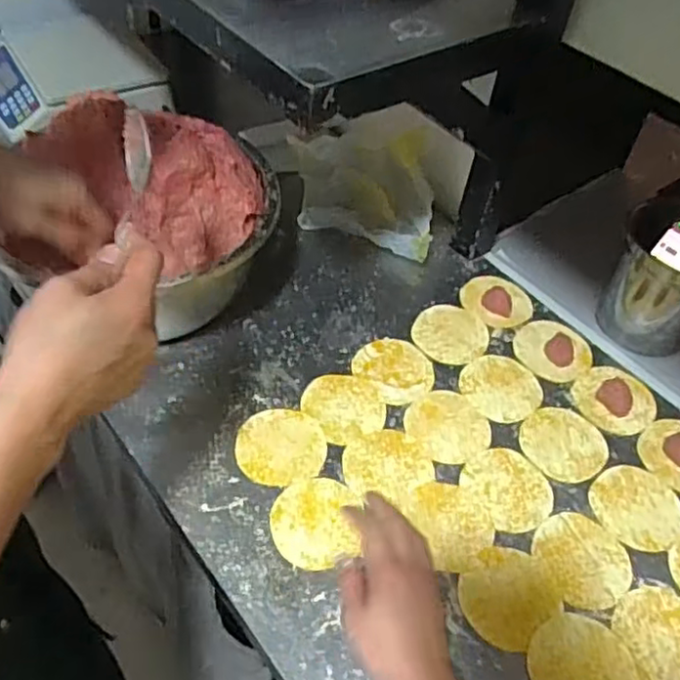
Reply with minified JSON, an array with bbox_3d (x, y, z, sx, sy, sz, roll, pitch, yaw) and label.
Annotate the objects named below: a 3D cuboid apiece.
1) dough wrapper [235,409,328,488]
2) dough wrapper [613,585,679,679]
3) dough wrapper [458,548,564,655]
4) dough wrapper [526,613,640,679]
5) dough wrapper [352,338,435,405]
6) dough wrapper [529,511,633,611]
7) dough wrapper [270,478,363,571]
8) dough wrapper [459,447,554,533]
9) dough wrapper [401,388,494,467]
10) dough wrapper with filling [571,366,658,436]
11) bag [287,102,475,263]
[{"bbox_3d":[-0.055,0.100,0.628,0.082,0.004,0.082,3,49,-3],"label":"dough wrapper"},{"bbox_3d":[0.268,0.245,0.542,0.078,0.004,0.084,3,49,-3],"label":"dough wrapper"},{"bbox_3d":[0.140,0.213,0.554,0.080,0.004,0.071,-31,58,-28],"label":"dough wrapper"},{"bbox_3d":[0.190,0.257,0.519,0.081,0.004,0.081,3,49,-3],"label":"dough wrapper"},{"bbox_3d":[0.058,0.030,0.704,0.083,0.004,0.074,38,56,25],"label":"dough wrapper"},{"bbox_3d":[0.215,0.191,0.583,0.076,0.004,0.082,3,49,-3],"label":"dough wrapper"},{"bbox_3d":[-0.021,0.158,0.579,0.074,0.004,0.081,3,49,-3],"label":"dough wrapper"},{"bbox_3d":[0.159,0.138,0.622,0.072,0.004,0.083,-22,55,-23],"label":"dough wrapper"},{"bbox_3d":[0.107,0.084,0.662,0.076,0.004,0.080,-29,57,-27],"label":"dough wrapper"},{"bbox_3d":[0.291,0.058,0.697,0.086,0.016,0.082,3,49,-3],"label":"dough wrapper with filling"},{"bbox_3d":[0.026,-0.203,0.830,0.252,0.108,0.161,23,50,14],"label":"bag"}]

